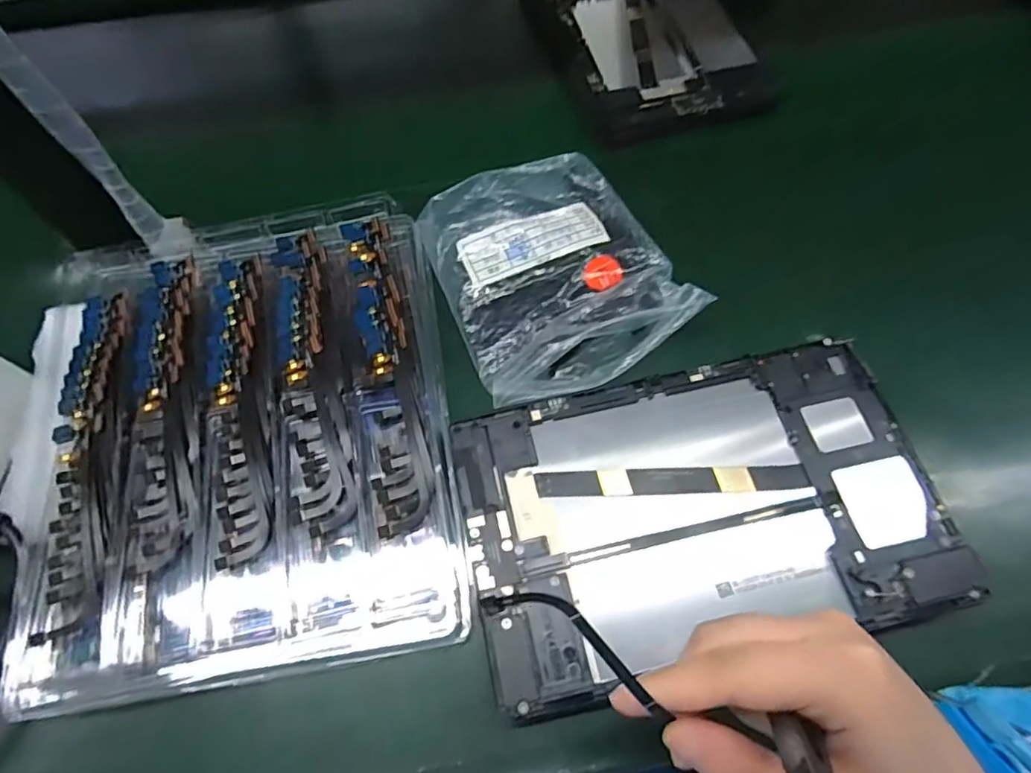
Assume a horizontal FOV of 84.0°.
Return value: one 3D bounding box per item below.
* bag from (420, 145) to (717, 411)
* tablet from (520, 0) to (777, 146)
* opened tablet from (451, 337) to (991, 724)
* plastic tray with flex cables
[{"bbox_3d":[0.023,-0.079,0.372,0.139,0.030,0.167,-22,63,-8],"label":"bag"},{"bbox_3d":[0.109,-0.301,0.494,0.157,0.018,0.231,-14,64,-3],"label":"tablet"},{"bbox_3d":[0.093,0.059,0.294,0.235,0.010,0.146,-13,64,-5],"label":"opened tablet"},{"bbox_3d":[-0.166,0.020,0.329,0.249,0.025,0.271,-9,64,-4],"label":"plastic tray with flex cables"}]

